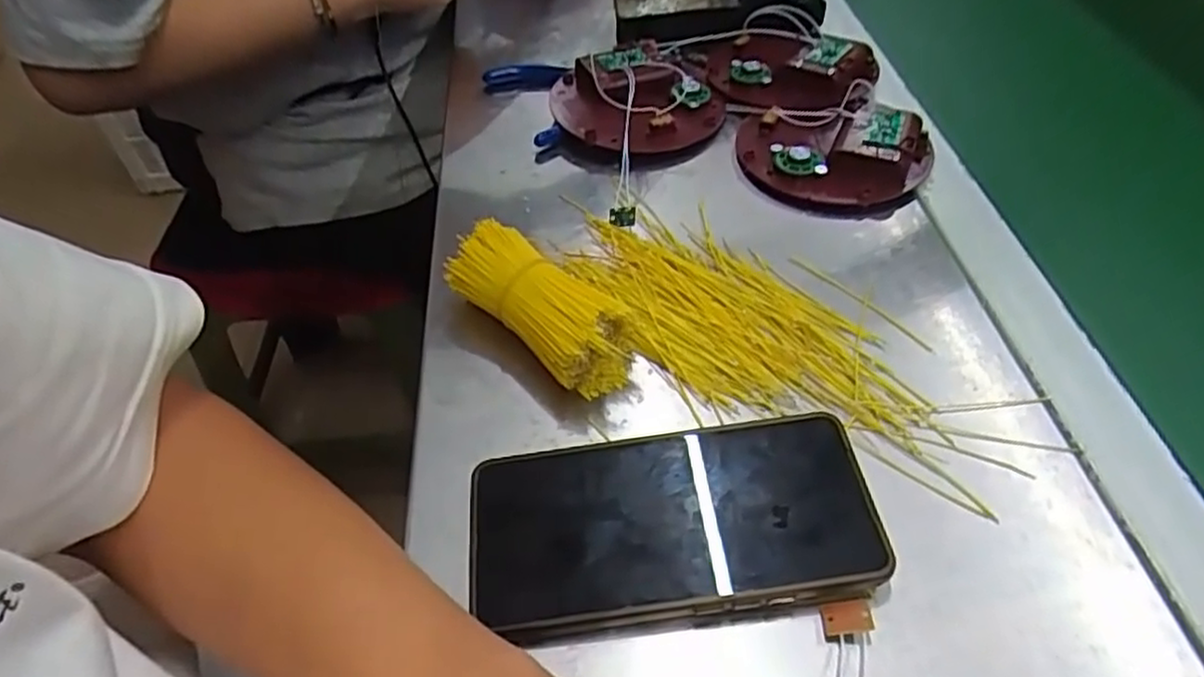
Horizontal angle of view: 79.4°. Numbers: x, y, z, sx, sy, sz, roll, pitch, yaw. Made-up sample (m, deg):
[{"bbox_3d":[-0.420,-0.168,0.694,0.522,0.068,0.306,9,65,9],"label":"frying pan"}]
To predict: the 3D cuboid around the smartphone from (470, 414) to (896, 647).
[{"bbox_3d":[0.028,0.077,0.298,0.159,0.017,0.078,-7,49,-2],"label":"smartphone"}]

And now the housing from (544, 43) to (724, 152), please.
[{"bbox_3d":[0.025,-0.170,0.502,0.105,0.047,0.110,-2,49,2],"label":"housing"}]

